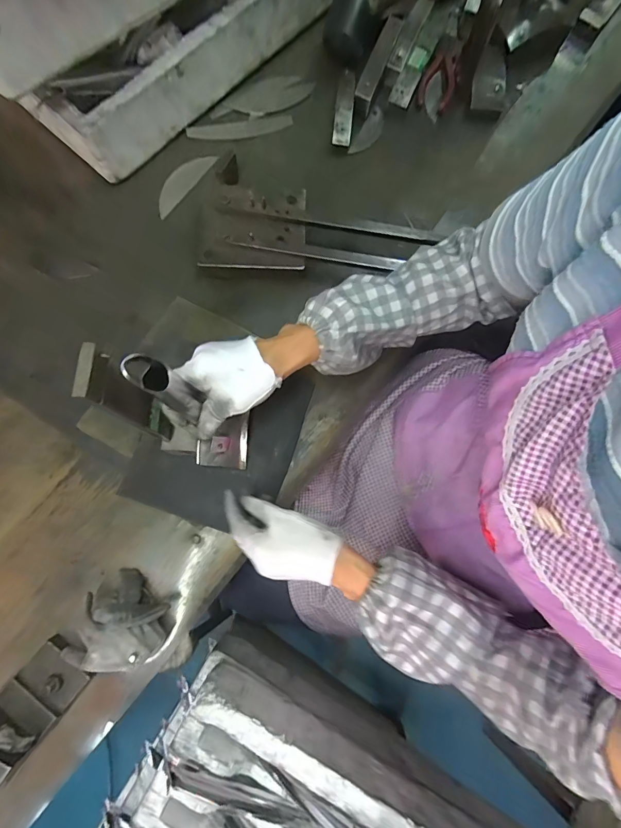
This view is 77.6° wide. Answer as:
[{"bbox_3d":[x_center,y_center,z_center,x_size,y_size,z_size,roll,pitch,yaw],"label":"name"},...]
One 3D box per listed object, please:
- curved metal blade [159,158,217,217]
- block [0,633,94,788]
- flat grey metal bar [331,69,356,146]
[{"bbox_3d":[-0.181,-0.328,0.543,0.033,0.005,0.115,35,79,6],"label":"curved metal blade"},{"bbox_3d":[-0.277,0.286,0.379,0.065,0.072,0.099,36,79,6],"label":"block"},{"bbox_3d":[0.049,-0.444,0.560,0.027,0.011,0.104,7,93,1],"label":"flat grey metal bar"}]

